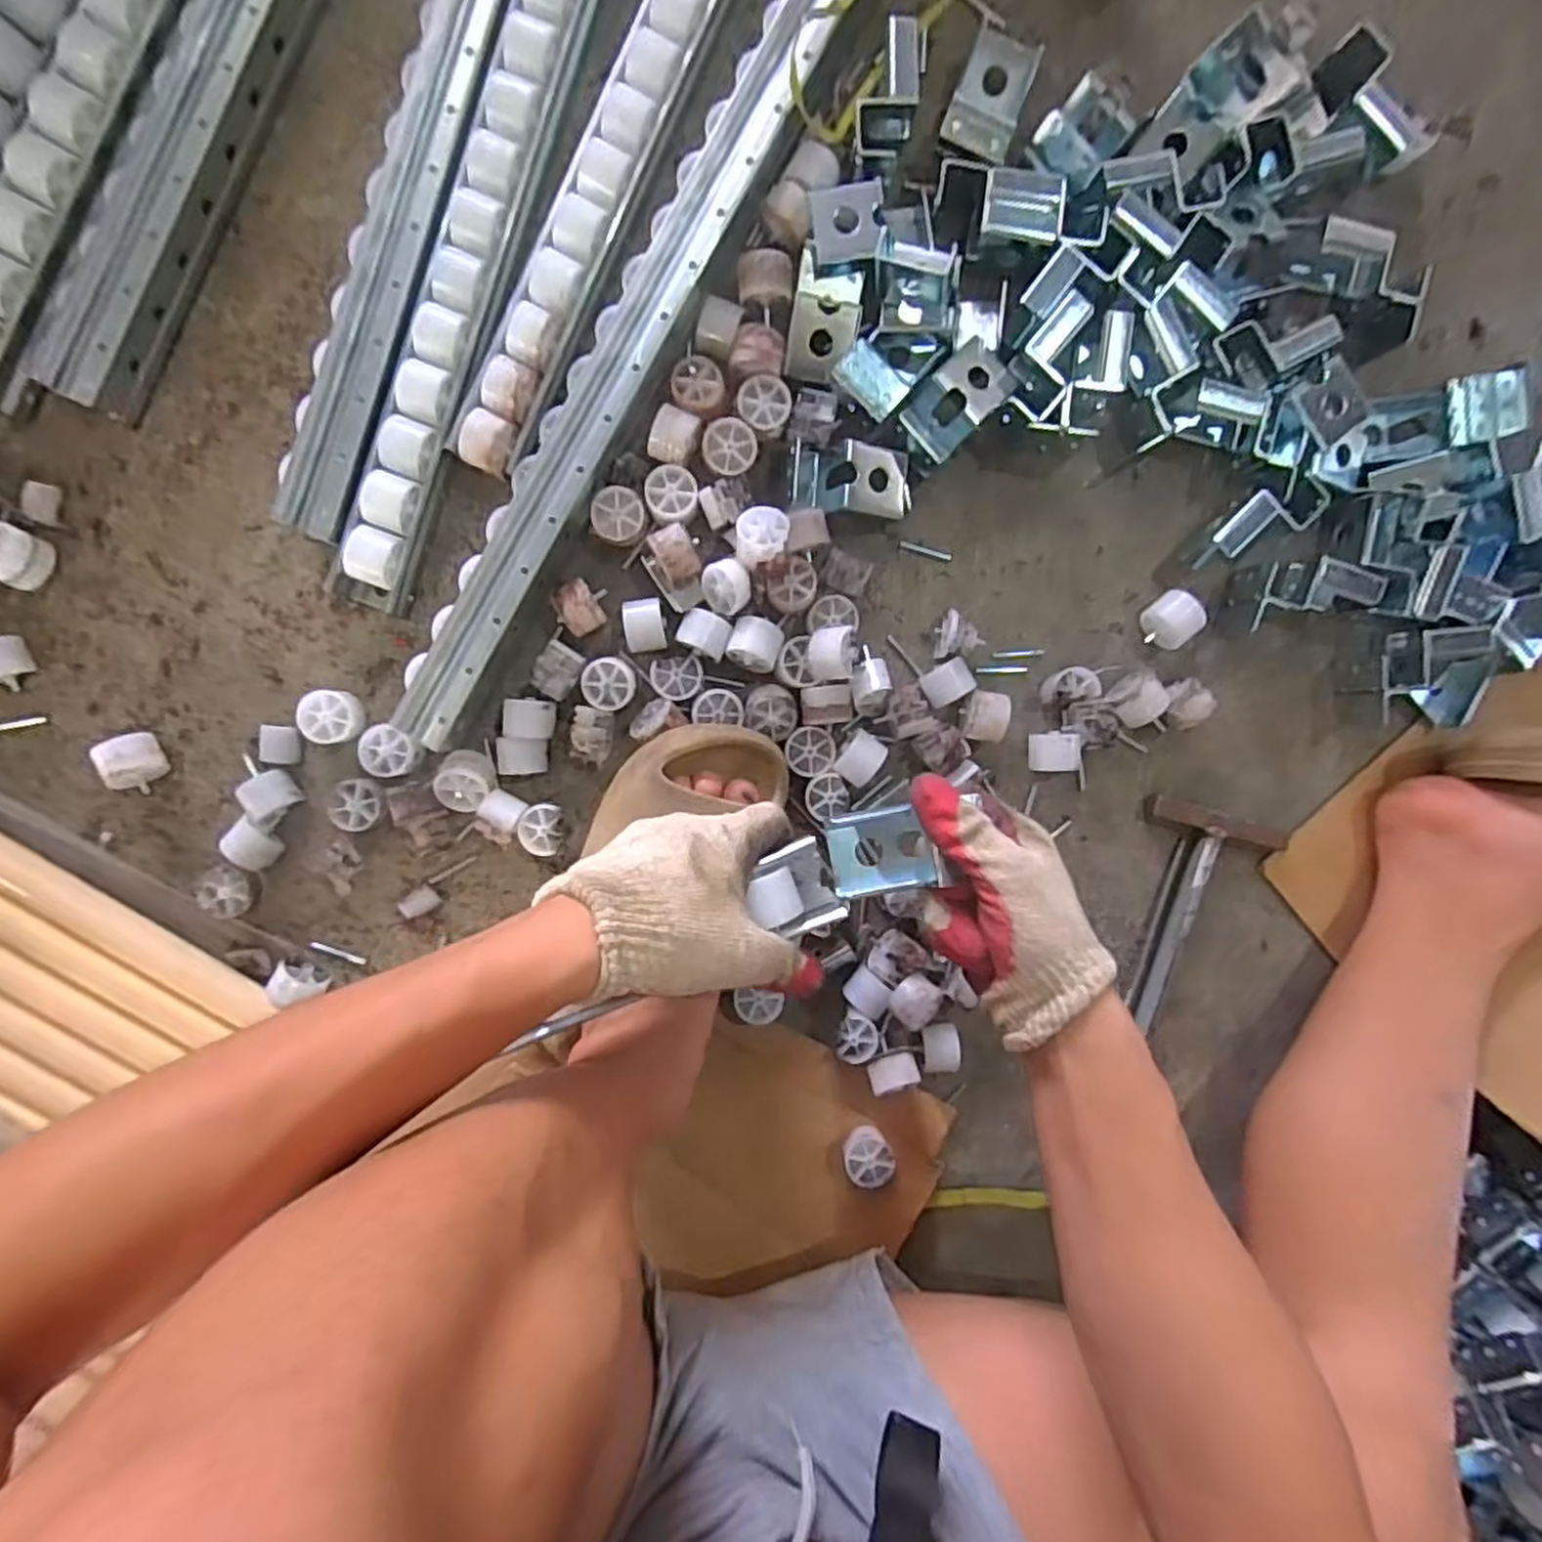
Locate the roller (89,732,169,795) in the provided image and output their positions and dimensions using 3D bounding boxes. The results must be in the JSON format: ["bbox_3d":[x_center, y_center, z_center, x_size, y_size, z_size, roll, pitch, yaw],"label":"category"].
[{"bbox_3d":[-0.416,-0.005,0.499,0.027,0.032,0.036,-17,95,-3],"label":"roller"}]

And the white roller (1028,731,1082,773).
[{"bbox_3d":[0.200,-0.014,0.542,0.033,0.025,0.028,0,94,-4],"label":"white roller"}]

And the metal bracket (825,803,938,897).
[{"bbox_3d":[0.062,0.044,0.421,0.057,0.012,0.044,-9,95,-4],"label":"metal bracket"}]

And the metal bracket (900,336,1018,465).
[{"bbox_3d":[0.125,-0.253,0.520,0.082,0.022,0.047,-44,96,0],"label":"metal bracket"}]

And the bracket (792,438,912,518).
[{"bbox_3d":[0.056,-0.198,0.516,0.085,0.031,0.048,3,94,-5],"label":"bracket"}]

